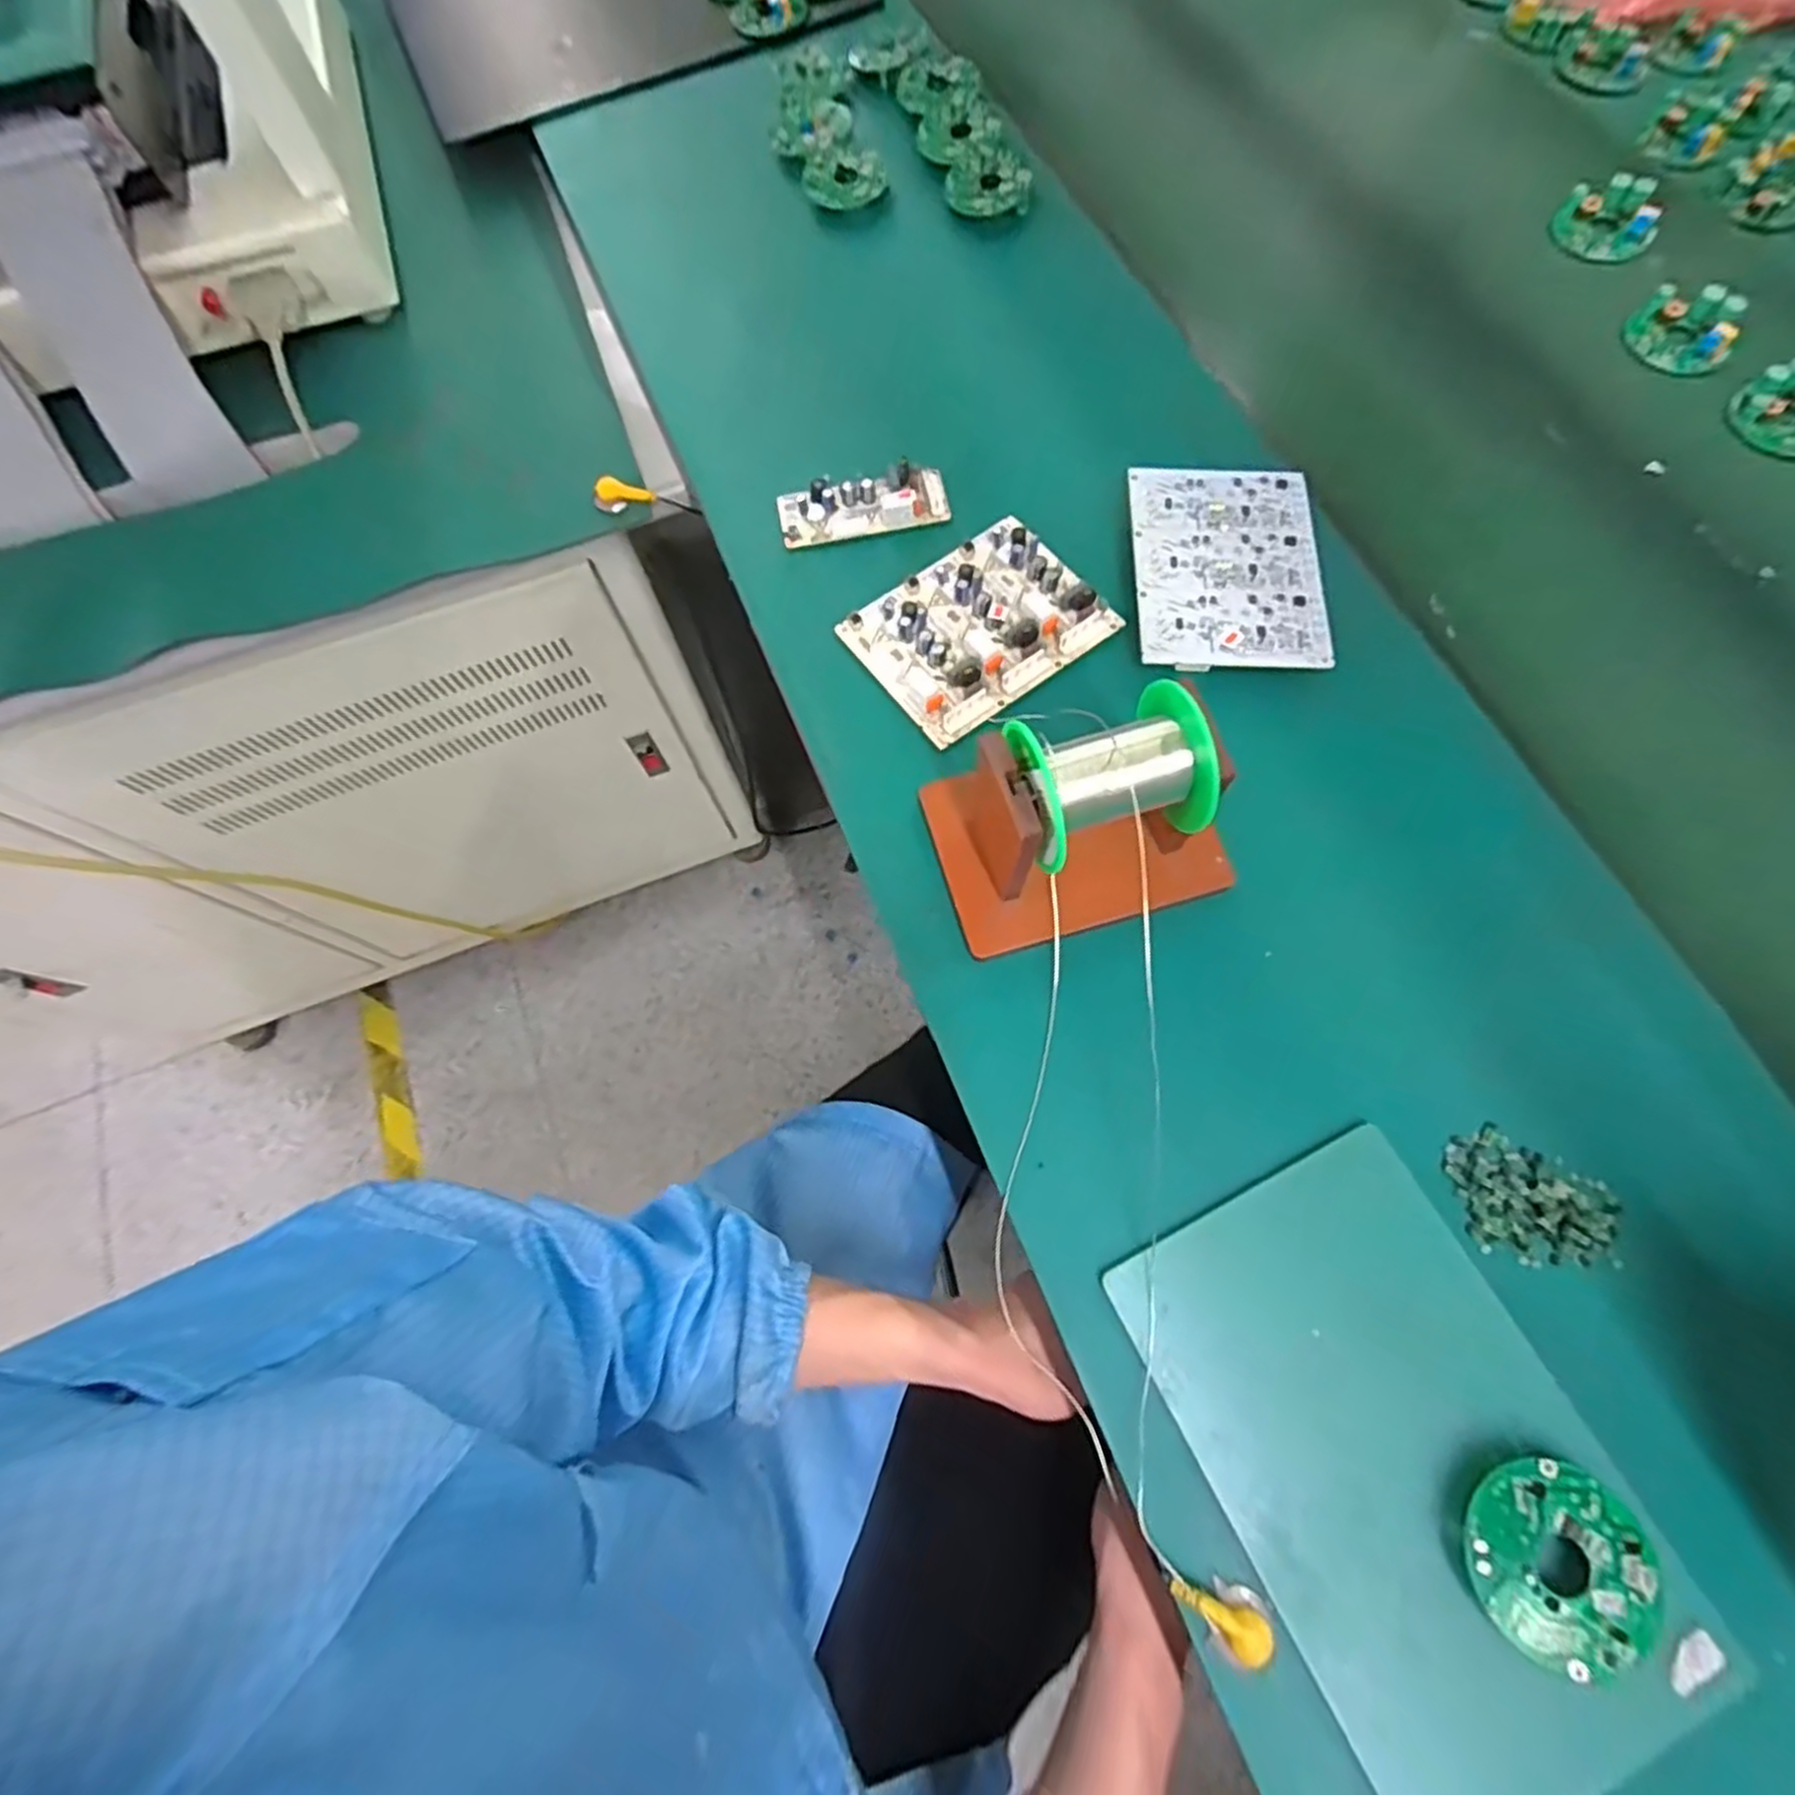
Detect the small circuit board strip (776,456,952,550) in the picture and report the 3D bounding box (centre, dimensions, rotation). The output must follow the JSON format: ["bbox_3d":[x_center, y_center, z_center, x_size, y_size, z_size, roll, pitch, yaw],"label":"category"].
[{"bbox_3d":[-0.021,-0.246,0.484,0.105,0.015,0.040,-10,71,-3],"label":"small circuit board strip"}]

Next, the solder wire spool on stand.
[{"bbox_3d":[0.092,-0.040,0.364,0.140,0.088,0.093,-15,71,-5],"label":"solder wire spool on stand"}]

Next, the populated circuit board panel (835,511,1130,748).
[{"bbox_3d":[0.047,-0.161,0.451,0.131,0.016,0.102,-35,74,-11],"label":"populated circuit board panel"}]

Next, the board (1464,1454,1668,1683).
[{"bbox_3d":[0.247,0.250,0.291,0.063,0.018,0.064,0,71,0],"label":"board"}]

